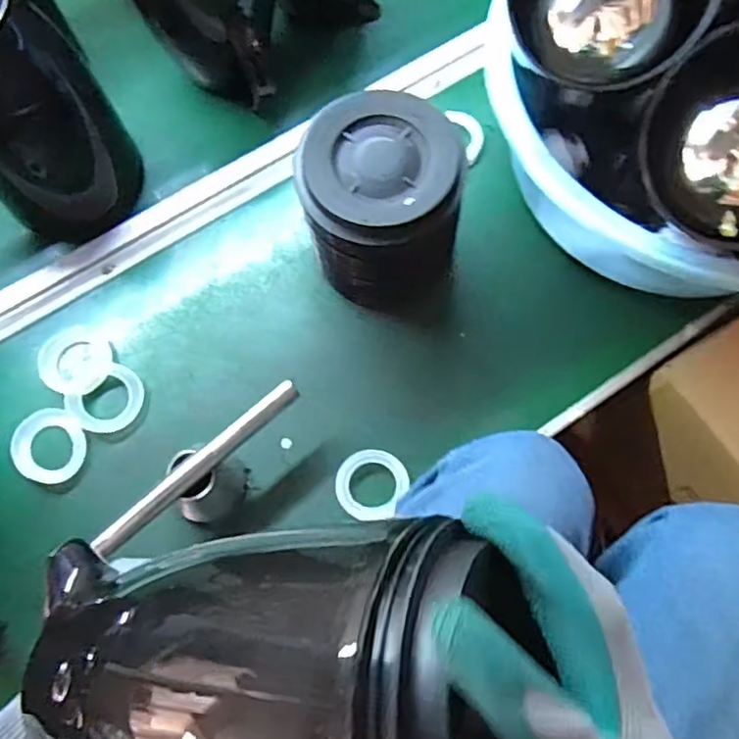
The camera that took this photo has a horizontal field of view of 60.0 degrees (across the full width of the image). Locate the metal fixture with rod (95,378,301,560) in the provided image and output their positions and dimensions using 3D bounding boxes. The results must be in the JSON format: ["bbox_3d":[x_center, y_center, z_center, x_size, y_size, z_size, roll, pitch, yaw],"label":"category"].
[{"bbox_3d":[-0.120,0.083,0.492,0.172,0.070,0.042,-34,75,-10],"label":"metal fixture with rod"}]

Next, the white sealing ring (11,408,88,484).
[{"bbox_3d":[-0.260,0.061,0.520,0.056,0.008,0.058,2,82,-11],"label":"white sealing ring"}]

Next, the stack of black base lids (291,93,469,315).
[{"bbox_3d":[0.012,-0.125,0.518,0.121,0.146,0.114,6,72,2],"label":"stack of black base lids"}]

